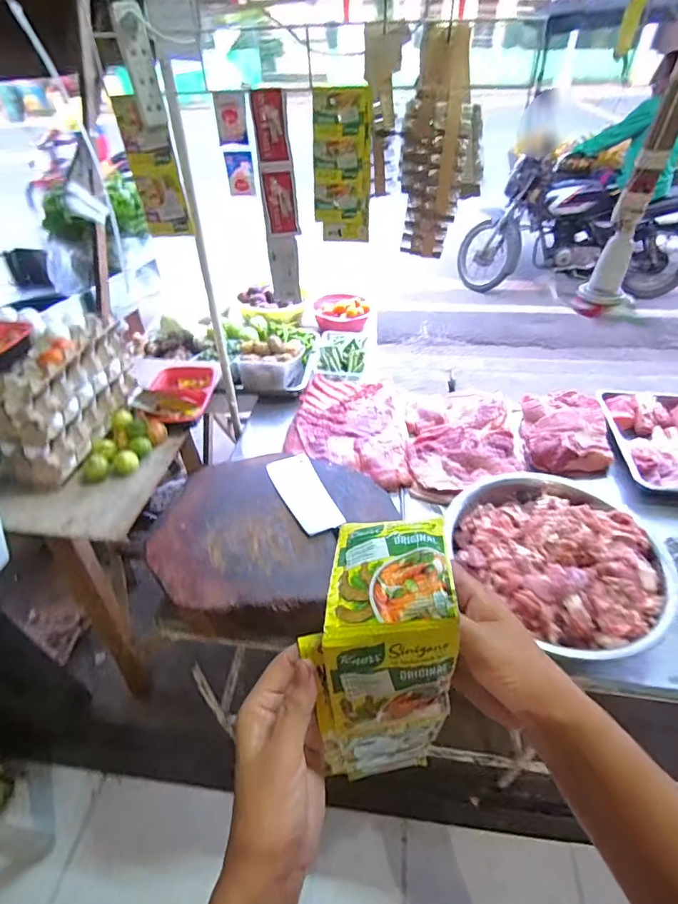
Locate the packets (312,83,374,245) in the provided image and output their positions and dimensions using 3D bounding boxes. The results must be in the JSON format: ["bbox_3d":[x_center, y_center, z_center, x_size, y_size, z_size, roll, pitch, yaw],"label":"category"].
[{"bbox_3d":[0.007,-0.484,0.785,0.095,0.219,0.025,-2,43,-1],"label":"packets"}]

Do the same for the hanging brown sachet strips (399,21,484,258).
[{"bbox_3d":[0.179,-0.509,0.781,0.137,0.315,0.058,0,43,0],"label":"hanging brown sachet strips"}]

